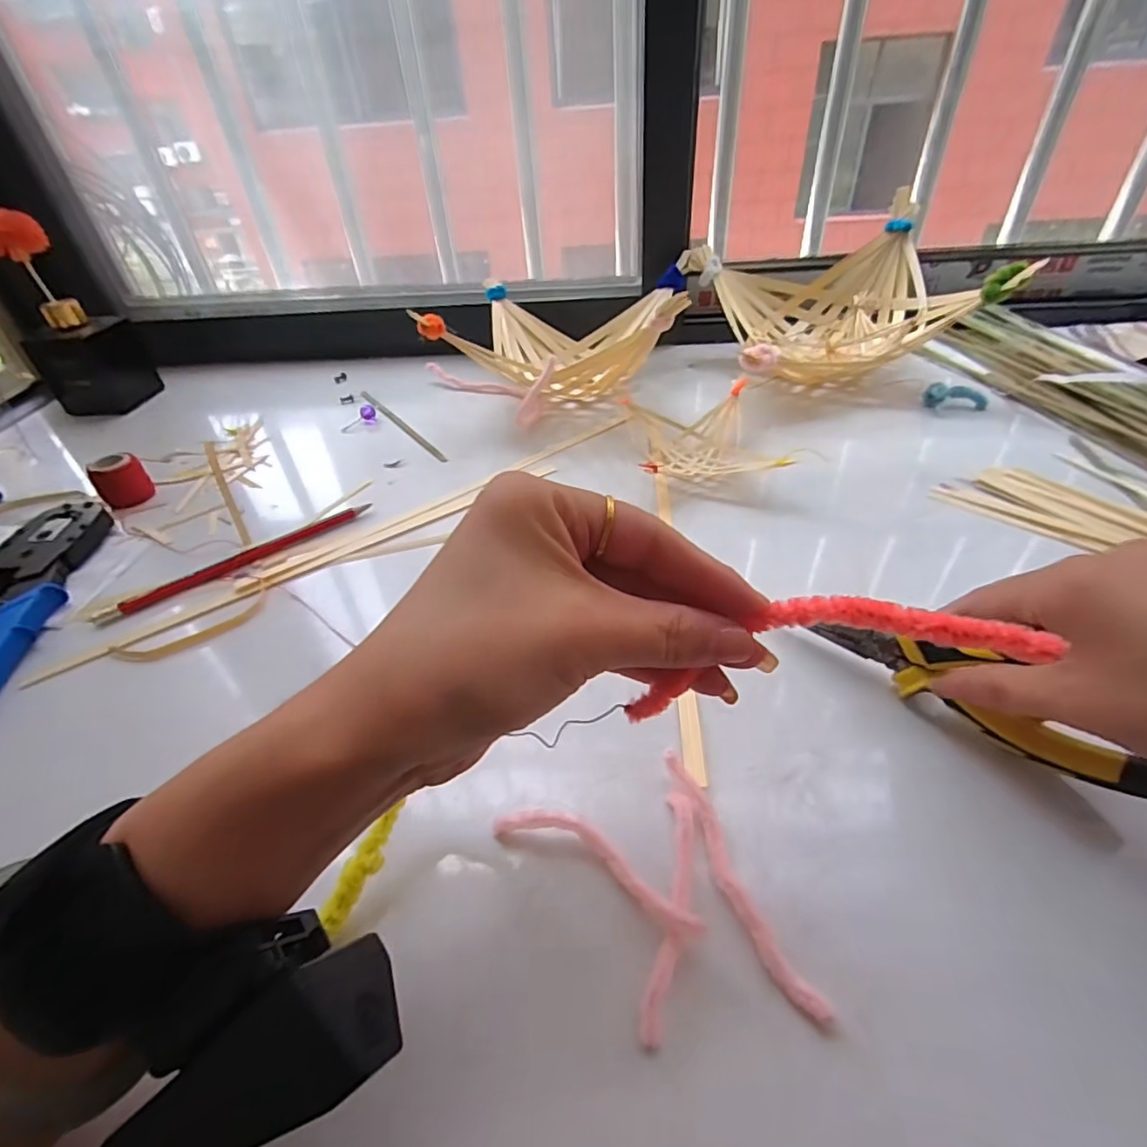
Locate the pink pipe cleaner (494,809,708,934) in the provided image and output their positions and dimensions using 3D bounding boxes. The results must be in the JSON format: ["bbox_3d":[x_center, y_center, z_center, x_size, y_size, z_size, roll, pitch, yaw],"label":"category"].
[{"bbox_3d":[0.009,0.107,0.214,0.086,0.012,0.017,18,46,25],"label":"pink pipe cleaner"}]

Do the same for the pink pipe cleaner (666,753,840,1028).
[{"bbox_3d":[0.059,0.109,0.207,0.013,0.011,0.097,-17,42,-13],"label":"pink pipe cleaner"}]

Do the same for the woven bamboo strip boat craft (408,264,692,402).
[{"bbox_3d":[-0.006,-0.216,0.520,0.206,0.096,0.195,3,42,10],"label":"woven bamboo strip boat craft"}]

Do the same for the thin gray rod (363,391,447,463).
[{"bbox_3d":[-0.161,-0.138,0.522,0.008,0.006,0.185,-28,46,-24],"label":"thin gray rod"}]

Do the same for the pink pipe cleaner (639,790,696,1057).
[{"bbox_3d":[0.035,0.117,0.202,0.012,0.006,0.080,6,42,13],"label":"pink pipe cleaner"}]

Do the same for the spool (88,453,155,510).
[{"bbox_3d":[-0.352,-0.072,0.444,0.034,0.034,0.028,-33,48,-28],"label":"spool"}]

